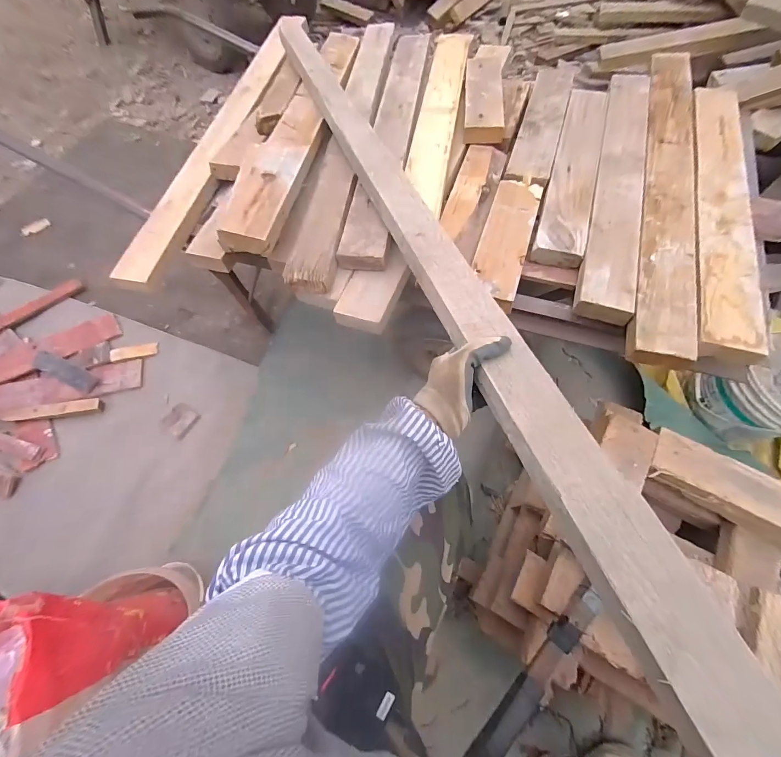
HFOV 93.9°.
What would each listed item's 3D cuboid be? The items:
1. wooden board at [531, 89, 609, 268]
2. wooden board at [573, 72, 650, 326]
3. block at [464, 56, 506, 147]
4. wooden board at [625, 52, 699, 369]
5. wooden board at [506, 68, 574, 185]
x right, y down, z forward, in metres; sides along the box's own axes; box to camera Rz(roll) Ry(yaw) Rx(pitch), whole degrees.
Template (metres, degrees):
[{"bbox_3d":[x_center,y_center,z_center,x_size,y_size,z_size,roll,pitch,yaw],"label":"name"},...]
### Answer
[{"bbox_3d":[0.389,-0.453,0.767,0.086,0.030,0.534,18,68,6],"label":"wooden board"},{"bbox_3d":[0.464,-0.422,0.739,0.089,0.038,0.726,17,68,6],"label":"wooden board"},{"bbox_3d":[0.219,-0.665,0.850,0.086,0.034,0.298,6,67,1],"label":"block"},{"bbox_3d":[0.551,-0.409,0.715,0.095,0.027,0.880,17,68,5],"label":"wooden board"},{"bbox_3d":[0.354,-0.603,0.841,0.086,0.032,0.482,19,68,6],"label":"wooden board"}]

